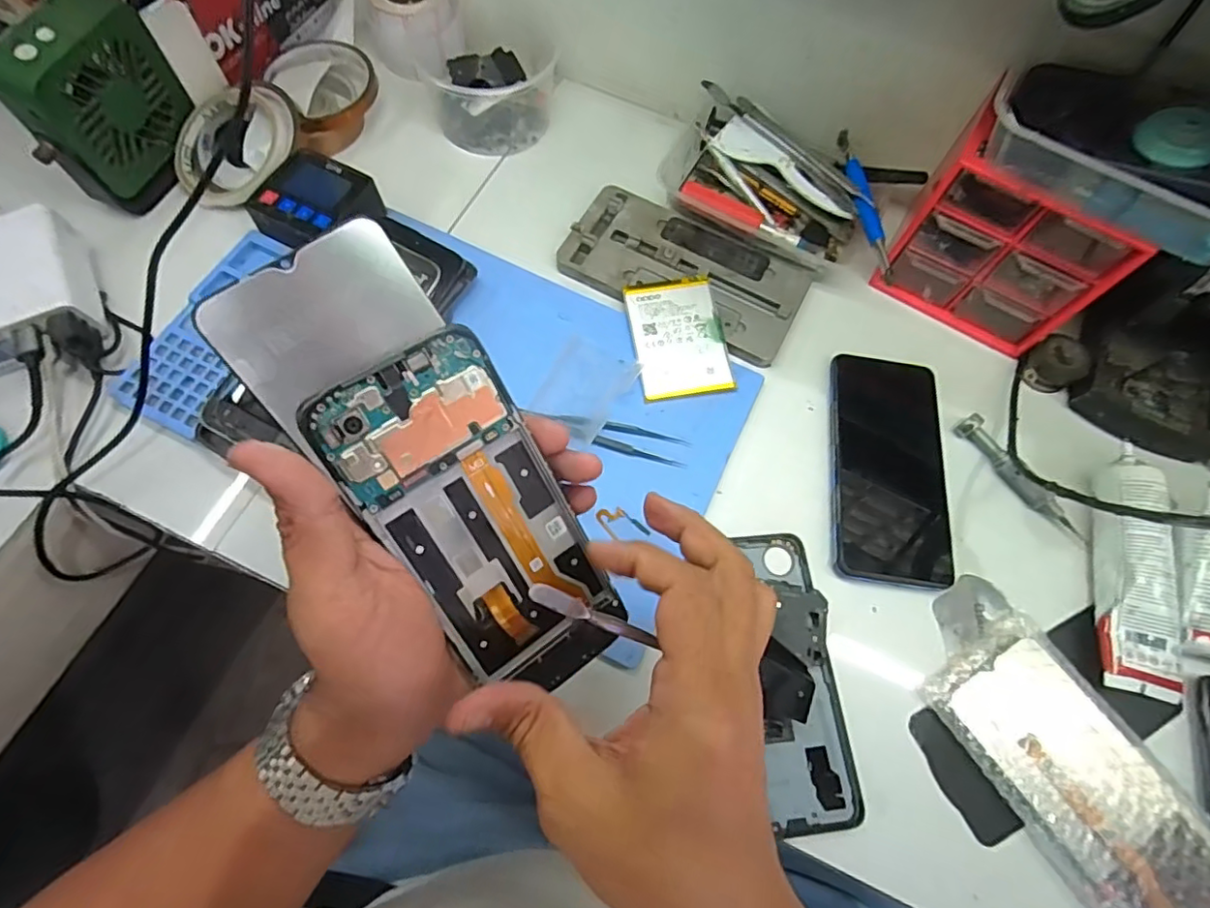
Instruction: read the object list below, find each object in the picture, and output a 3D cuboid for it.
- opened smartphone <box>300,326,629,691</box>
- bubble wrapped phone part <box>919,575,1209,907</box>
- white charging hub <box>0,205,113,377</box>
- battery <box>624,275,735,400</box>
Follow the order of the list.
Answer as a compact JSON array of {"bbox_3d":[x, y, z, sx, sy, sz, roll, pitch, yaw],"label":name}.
[{"bbox_3d":[-0.048,0.031,0.247,0.070,0.008,0.155,-34,113,-15],"label":"opened smartphone"},{"bbox_3d":[0.260,0.171,0.334,0.089,0.019,0.199,-30,73,-14],"label":"bubble wrapped phone part"},{"bbox_3d":[-0.391,-0.106,0.390,0.094,0.040,0.097,-26,72,-12],"label":"white charging hub"},{"bbox_3d":[0.052,-0.084,0.422,0.062,0.004,0.091,-8,73,-5],"label":"battery"}]

